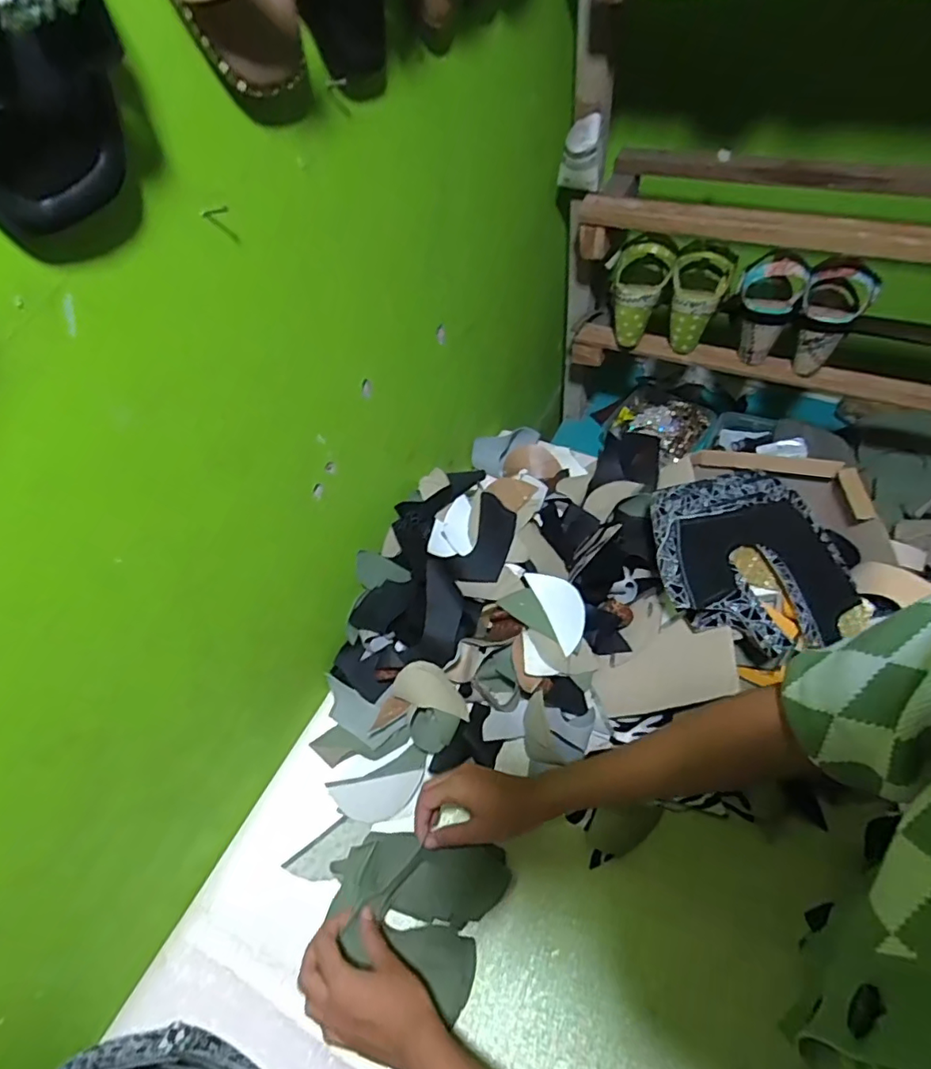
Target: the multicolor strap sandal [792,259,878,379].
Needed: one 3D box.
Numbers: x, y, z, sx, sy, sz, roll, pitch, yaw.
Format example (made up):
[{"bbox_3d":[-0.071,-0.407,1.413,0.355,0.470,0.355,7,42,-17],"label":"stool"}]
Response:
[{"bbox_3d":[0.482,-0.283,0.713,0.080,0.144,0.048,20,27,18],"label":"multicolor strap sandal"}]

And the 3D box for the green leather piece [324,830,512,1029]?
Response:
[{"bbox_3d":[-0.051,0.351,0.531,0.159,0.050,0.126,19,58,18],"label":"green leather piece"}]

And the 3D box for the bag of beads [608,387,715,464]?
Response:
[{"bbox_3d":[0.356,-0.210,0.997,0.162,0.034,0.151,32,63,27],"label":"bag of beads"}]

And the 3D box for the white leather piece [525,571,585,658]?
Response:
[{"bbox_3d":[0.113,0.082,0.629,0.045,0.005,0.102,-29,64,7],"label":"white leather piece"}]

